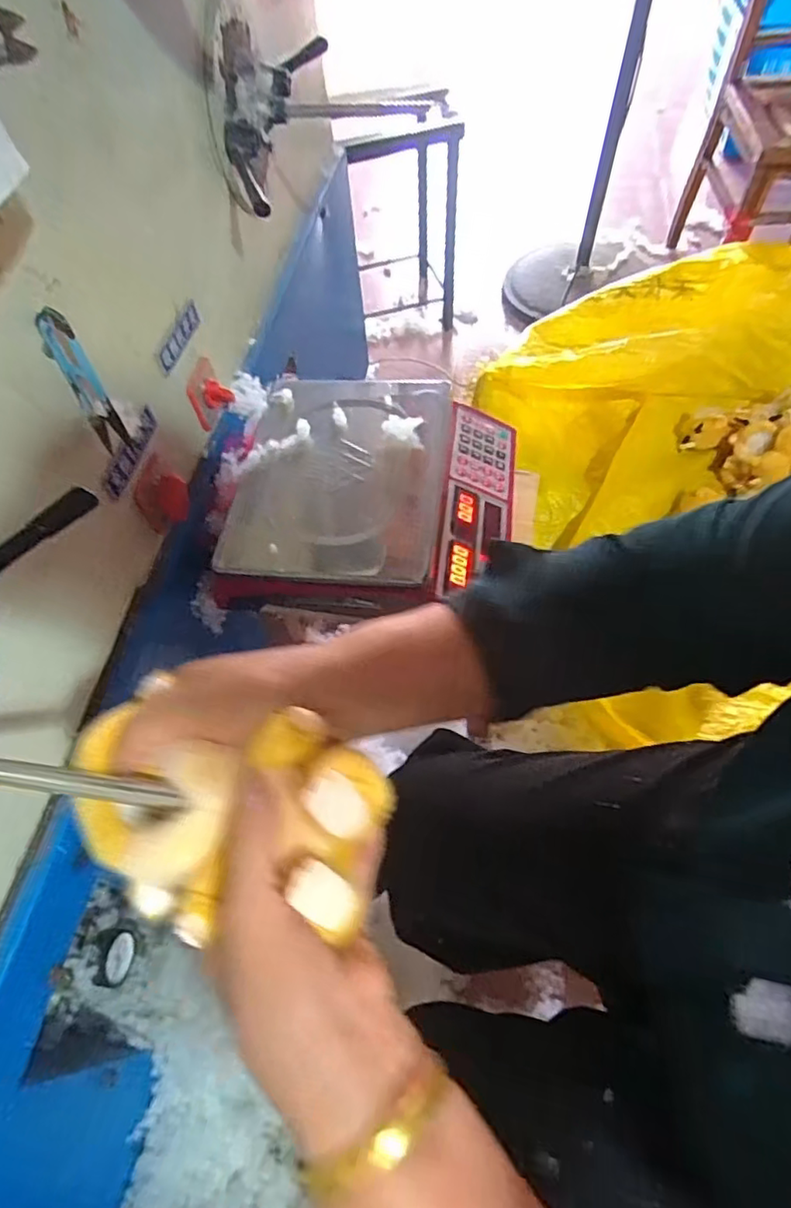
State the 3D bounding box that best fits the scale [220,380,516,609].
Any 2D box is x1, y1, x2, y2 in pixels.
[{"bbox_3d":[-0.021,-0.132,0.685,0.309,0.089,0.310,5,59,8],"label":"scale"}]

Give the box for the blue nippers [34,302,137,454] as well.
[{"bbox_3d":[-0.241,-0.170,0.459,0.025,0.112,0.018,-31,61,-14],"label":"blue nippers"}]

